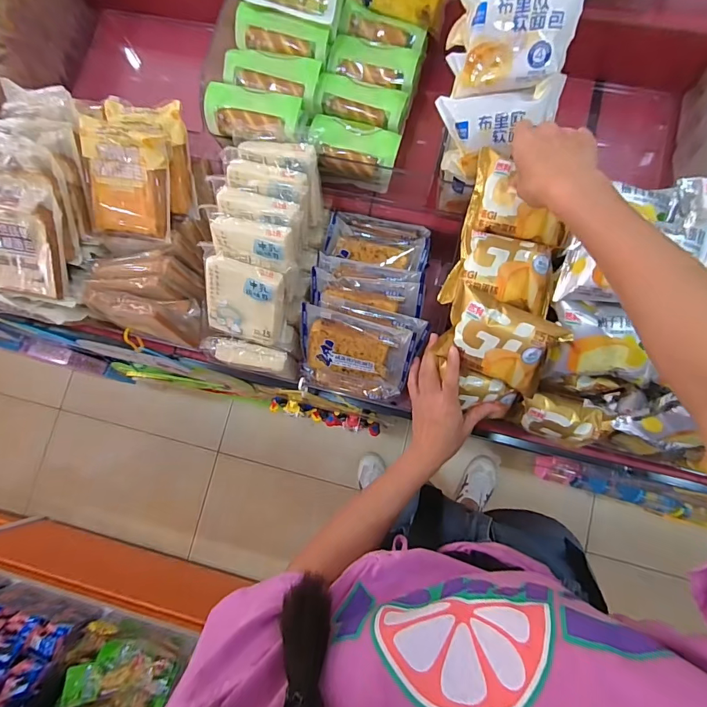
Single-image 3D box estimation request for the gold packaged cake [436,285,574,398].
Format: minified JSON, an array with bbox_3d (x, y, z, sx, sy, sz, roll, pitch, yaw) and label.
[{"bbox_3d":[0.164,-0.014,0.474,0.124,0.046,0.097,28,128,14],"label":"gold packaged cake"}]

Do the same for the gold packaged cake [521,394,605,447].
[{"bbox_3d":[0.250,0.081,0.513,0.083,0.043,0.055,13,82,6],"label":"gold packaged cake"}]

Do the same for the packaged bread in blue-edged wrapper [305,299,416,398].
[{"bbox_3d":[0.000,0.006,0.586,0.151,0.132,0.032,15,39,4],"label":"packaged bread in blue-edged wrapper"}]

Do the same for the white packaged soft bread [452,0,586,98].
[{"bbox_3d":[0.176,-0.344,0.454,0.120,0.040,0.108,16,118,19],"label":"white packaged soft bread"}]

